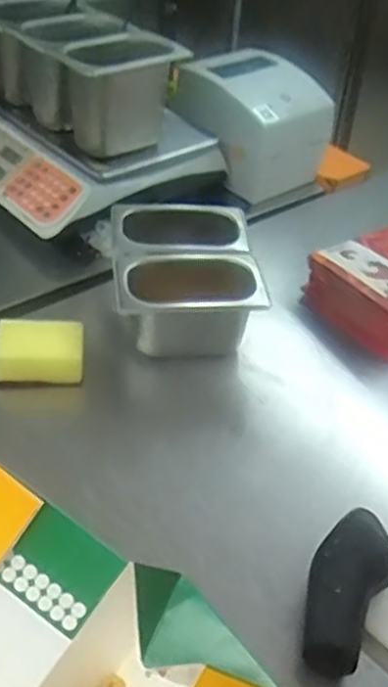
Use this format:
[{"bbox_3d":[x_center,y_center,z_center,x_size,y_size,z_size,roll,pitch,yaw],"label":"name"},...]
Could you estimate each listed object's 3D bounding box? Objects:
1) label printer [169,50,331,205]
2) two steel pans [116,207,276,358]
[{"bbox_3d":[0.085,-0.389,1.244,0.193,0.158,0.250,-25,49,-31],"label":"label printer"},{"bbox_3d":[-0.016,-0.083,0.937,0.177,0.106,0.230,-1,41,-8],"label":"two steel pans"}]

